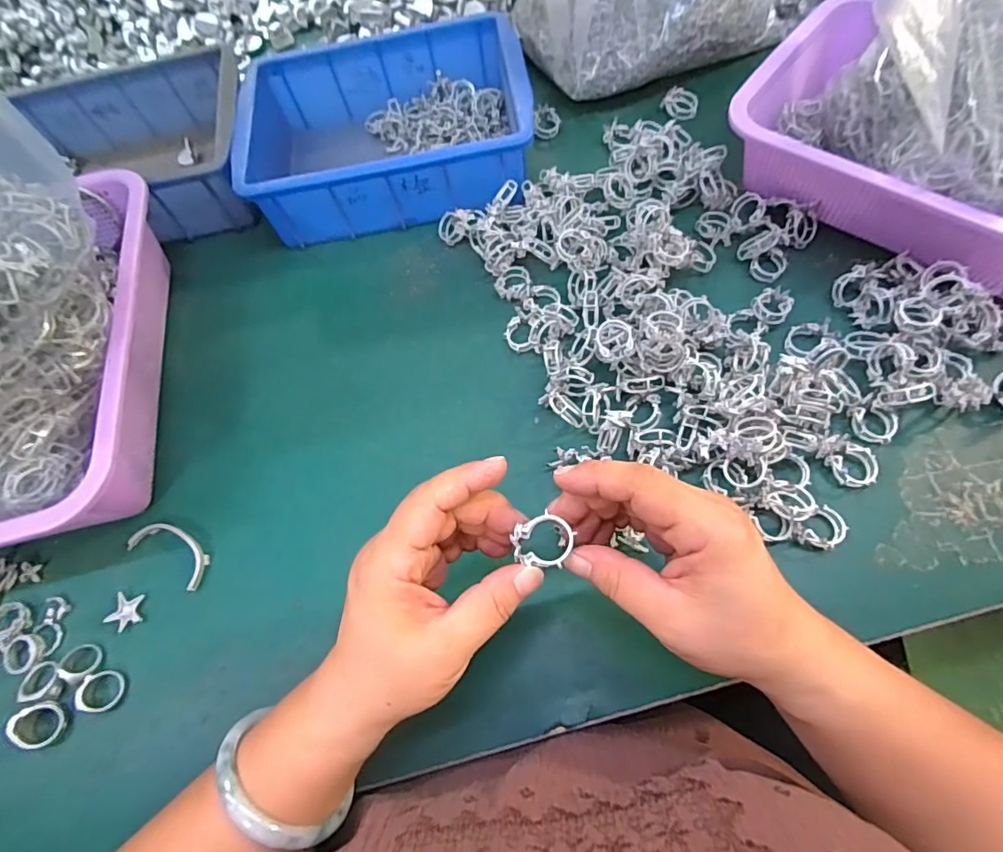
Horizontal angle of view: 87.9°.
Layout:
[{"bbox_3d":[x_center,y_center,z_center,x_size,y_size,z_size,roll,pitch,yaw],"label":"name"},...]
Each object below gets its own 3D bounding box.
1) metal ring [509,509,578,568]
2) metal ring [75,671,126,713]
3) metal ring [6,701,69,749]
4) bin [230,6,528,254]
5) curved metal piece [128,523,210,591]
[{"bbox_3d":[0.021,0.054,0.248,0.026,0.006,0.024,6,66,5],"label":"metal ring"},{"bbox_3d":[-0.249,0.165,0.323,0.026,0.008,0.023,-2,66,5],"label":"metal ring"},{"bbox_3d":[-0.280,0.181,0.315,0.030,0.004,0.025,16,63,-14],"label":"metal ring"},{"bbox_3d":[-0.102,-0.265,0.470,0.240,0.082,0.177,-8,65,2],"label":"bin"},{"bbox_3d":[-0.226,0.086,0.357,0.063,0.008,0.027,26,69,14],"label":"curved metal piece"}]

